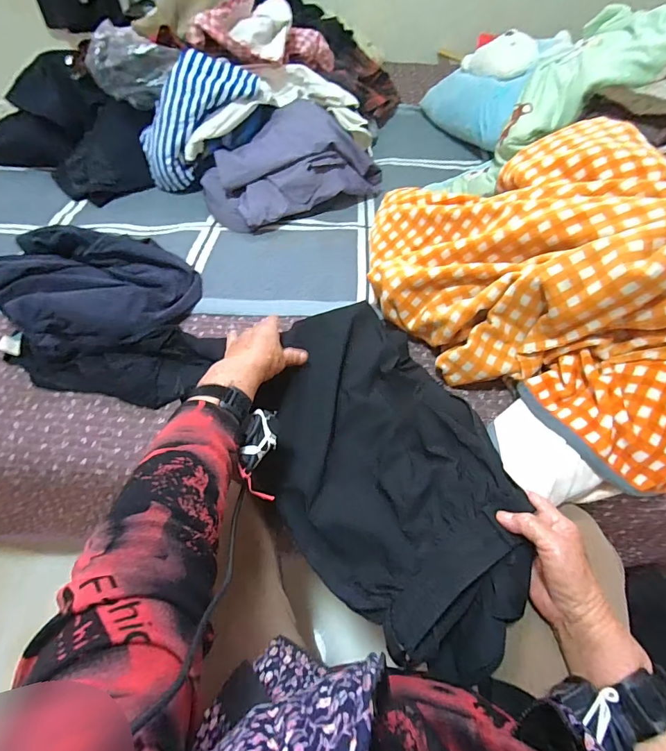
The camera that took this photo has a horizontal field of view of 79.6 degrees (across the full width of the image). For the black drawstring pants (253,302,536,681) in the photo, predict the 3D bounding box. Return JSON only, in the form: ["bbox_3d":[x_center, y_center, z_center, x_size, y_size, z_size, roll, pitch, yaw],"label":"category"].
[{"bbox_3d":[0.064,0.102,0.507,0.279,0.083,0.431,-30,58,-20],"label":"black drawstring pants"}]

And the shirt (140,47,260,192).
[{"bbox_3d":[-0.310,-0.547,0.860,0.306,0.128,0.104,-41,51,24],"label":"shirt"}]

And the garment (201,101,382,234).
[{"bbox_3d":[-0.101,-0.459,0.866,0.352,0.134,0.222,-29,57,-19],"label":"garment"}]

